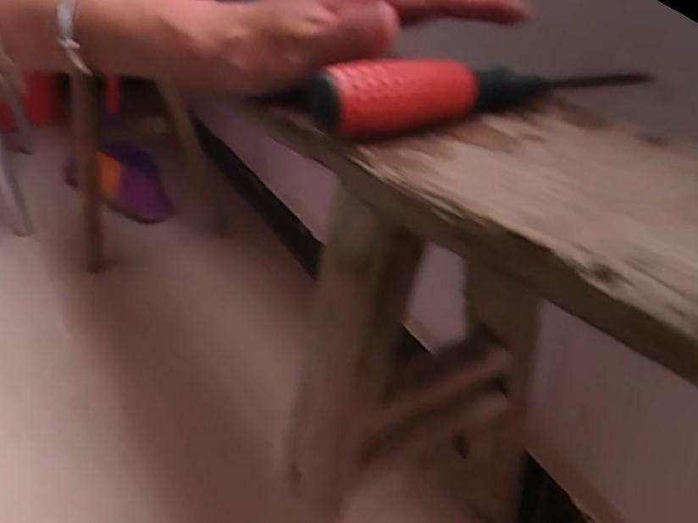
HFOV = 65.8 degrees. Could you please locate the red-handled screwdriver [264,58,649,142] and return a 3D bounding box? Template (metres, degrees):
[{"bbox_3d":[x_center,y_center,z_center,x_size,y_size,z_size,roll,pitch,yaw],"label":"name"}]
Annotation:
[{"bbox_3d":[0.069,-0.077,0.247,0.218,0.029,0.020,-14,30,-31],"label":"red-handled screwdriver"}]

